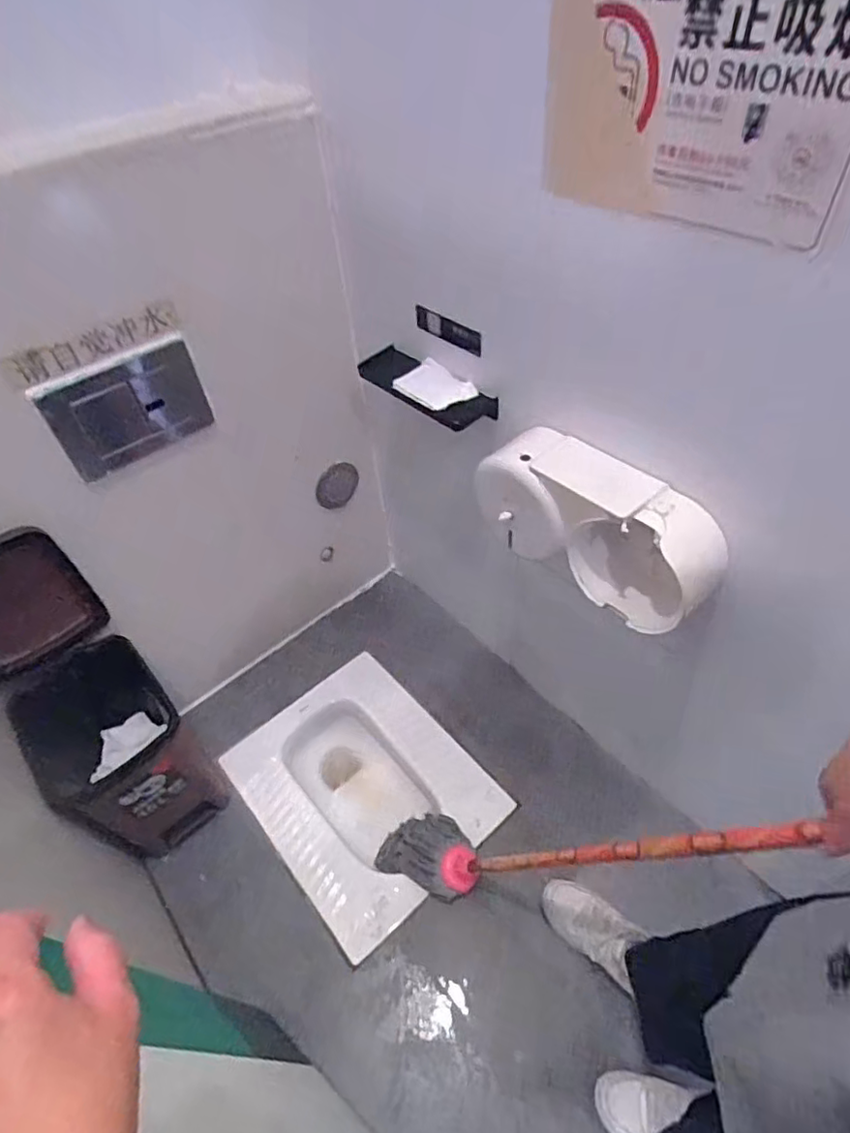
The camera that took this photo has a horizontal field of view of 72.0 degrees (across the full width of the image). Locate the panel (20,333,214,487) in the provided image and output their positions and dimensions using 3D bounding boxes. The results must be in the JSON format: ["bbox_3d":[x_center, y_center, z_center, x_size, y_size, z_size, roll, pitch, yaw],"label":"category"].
[{"bbox_3d":[-0.461,-0.248,0.919,0.228,0.174,0.033,-34,54,-23],"label":"panel"}]

